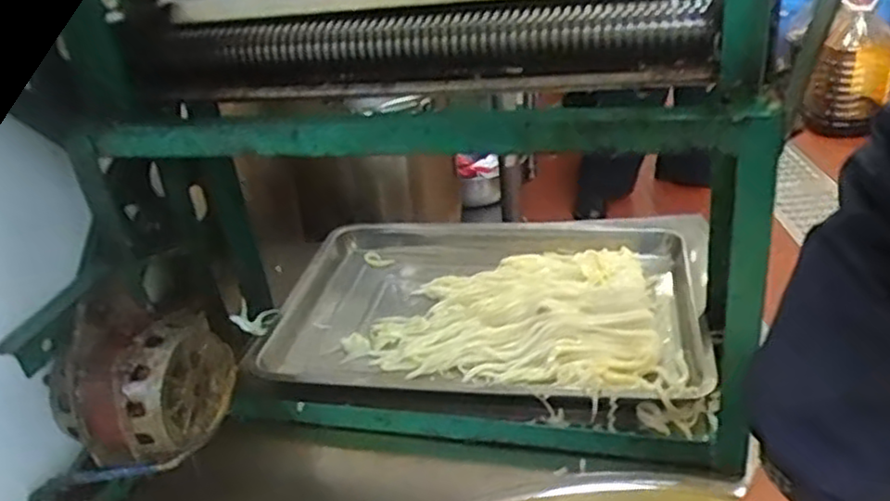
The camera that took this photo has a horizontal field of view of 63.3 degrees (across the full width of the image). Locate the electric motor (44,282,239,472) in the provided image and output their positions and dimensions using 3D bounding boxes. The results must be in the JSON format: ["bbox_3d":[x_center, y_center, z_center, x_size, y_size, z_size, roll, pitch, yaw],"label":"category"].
[{"bbox_3d":[-0.274,0.106,0.659,0.115,0.117,0.124,2,30,15],"label":"electric motor"}]

